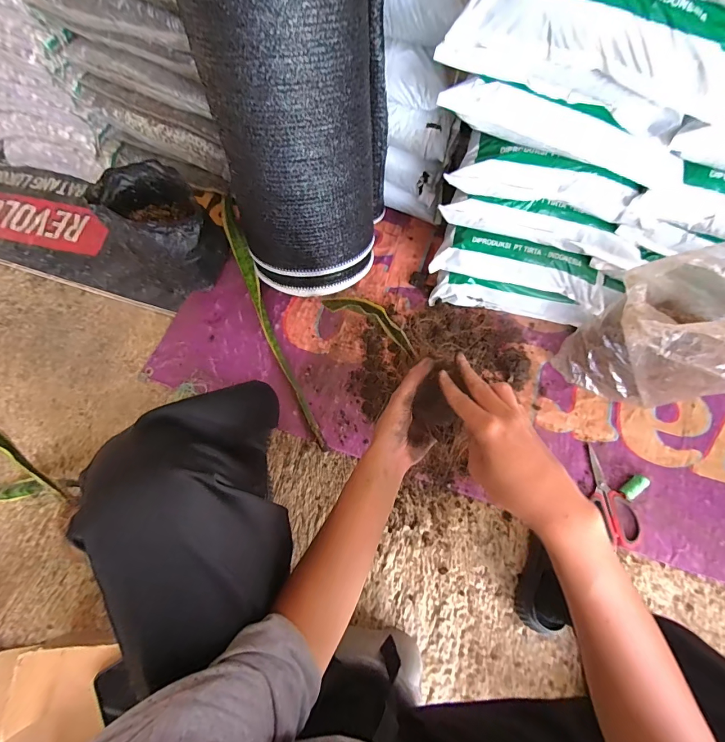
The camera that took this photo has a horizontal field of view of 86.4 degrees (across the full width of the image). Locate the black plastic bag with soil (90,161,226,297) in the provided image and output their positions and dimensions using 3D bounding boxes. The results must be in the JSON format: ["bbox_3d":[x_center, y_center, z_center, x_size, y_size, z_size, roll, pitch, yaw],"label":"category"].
[{"bbox_3d":[-0.413,-0.290,0.818,0.189,0.184,0.211,-37,73,-13],"label":"black plastic bag with soil"}]

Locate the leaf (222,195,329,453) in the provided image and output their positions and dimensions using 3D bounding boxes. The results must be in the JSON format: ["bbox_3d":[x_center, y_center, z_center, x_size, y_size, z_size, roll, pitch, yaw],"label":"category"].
[{"bbox_3d":[-0.209,-0.125,0.835,0.040,0.029,0.633,-22,69,-8],"label":"leaf"}]

